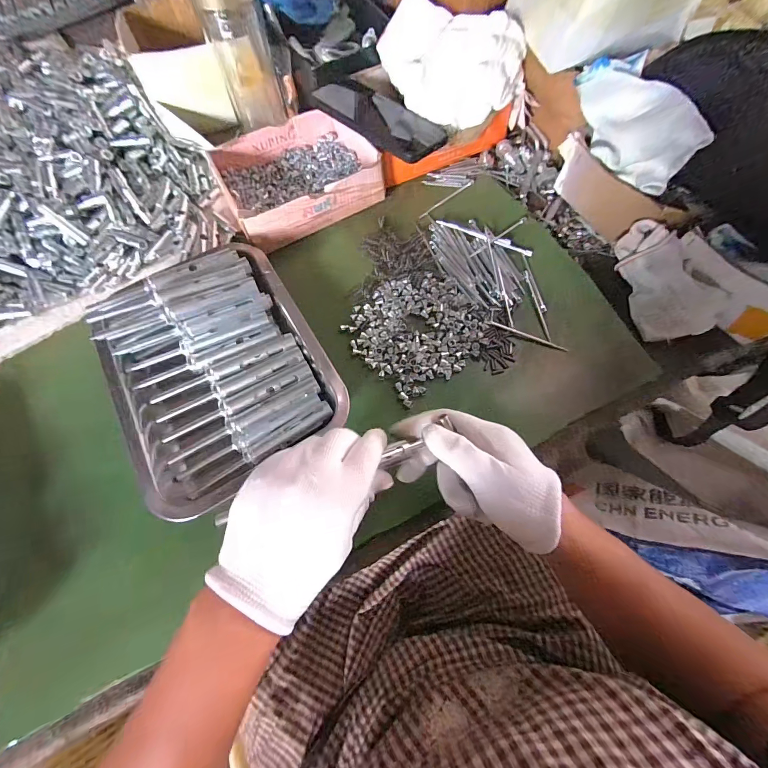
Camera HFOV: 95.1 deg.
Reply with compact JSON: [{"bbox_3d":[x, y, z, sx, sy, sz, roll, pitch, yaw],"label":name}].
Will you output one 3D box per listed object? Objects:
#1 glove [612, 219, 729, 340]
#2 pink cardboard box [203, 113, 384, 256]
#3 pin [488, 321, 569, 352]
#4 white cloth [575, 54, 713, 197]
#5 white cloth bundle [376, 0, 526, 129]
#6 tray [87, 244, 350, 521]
[{"bbox_3d":[0.289,-0.107,0.365,0.070,0.025,0.124,-27,86,33],"label":"glove"},{"bbox_3d":[-0.106,-0.259,0.430,0.182,0.046,0.152,-29,71,-9],"label":"pink cardboard box"},{"bbox_3d":[0.149,-0.050,0.366,0.082,0.005,0.004,24,72,9],"label":"pin"},{"bbox_3d":[0.246,-0.253,0.342,0.051,0.065,0.127,-35,72,-12],"label":"white cloth"},{"bbox_3d":[0.068,-0.371,0.407,0.173,0.080,0.099,31,73,12],"label":"white cloth bundle"},{"bbox_3d":[-0.160,-0.018,0.335,0.188,0.051,0.232,-30,71,-10],"label":"tray"}]

